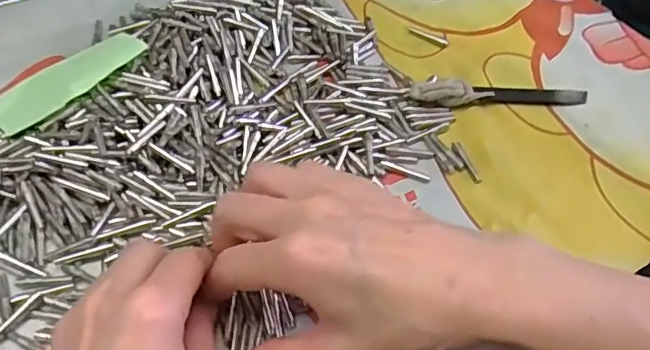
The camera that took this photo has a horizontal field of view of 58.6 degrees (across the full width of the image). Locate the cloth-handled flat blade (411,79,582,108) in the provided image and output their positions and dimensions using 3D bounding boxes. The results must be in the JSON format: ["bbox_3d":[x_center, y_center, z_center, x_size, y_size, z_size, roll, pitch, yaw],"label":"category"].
[{"bbox_3d":[0.108,-0.053,0.355,0.109,0.016,0.018,-2,54,-4],"label":"cloth-handled flat blade"}]

